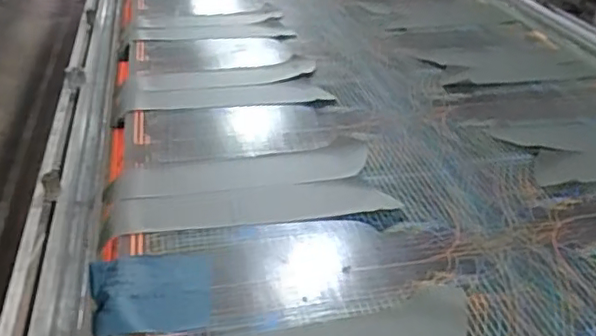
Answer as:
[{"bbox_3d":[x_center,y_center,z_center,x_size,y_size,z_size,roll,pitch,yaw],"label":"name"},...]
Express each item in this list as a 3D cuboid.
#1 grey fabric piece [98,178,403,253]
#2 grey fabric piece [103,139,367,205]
[{"bbox_3d":[-0.074,0.057,0.915,0.426,0.011,0.099,-5,32,-10],"label":"grey fabric piece"},{"bbox_3d":[-0.085,0.007,1.003,0.449,0.009,0.120,-9,33,-17],"label":"grey fabric piece"}]

